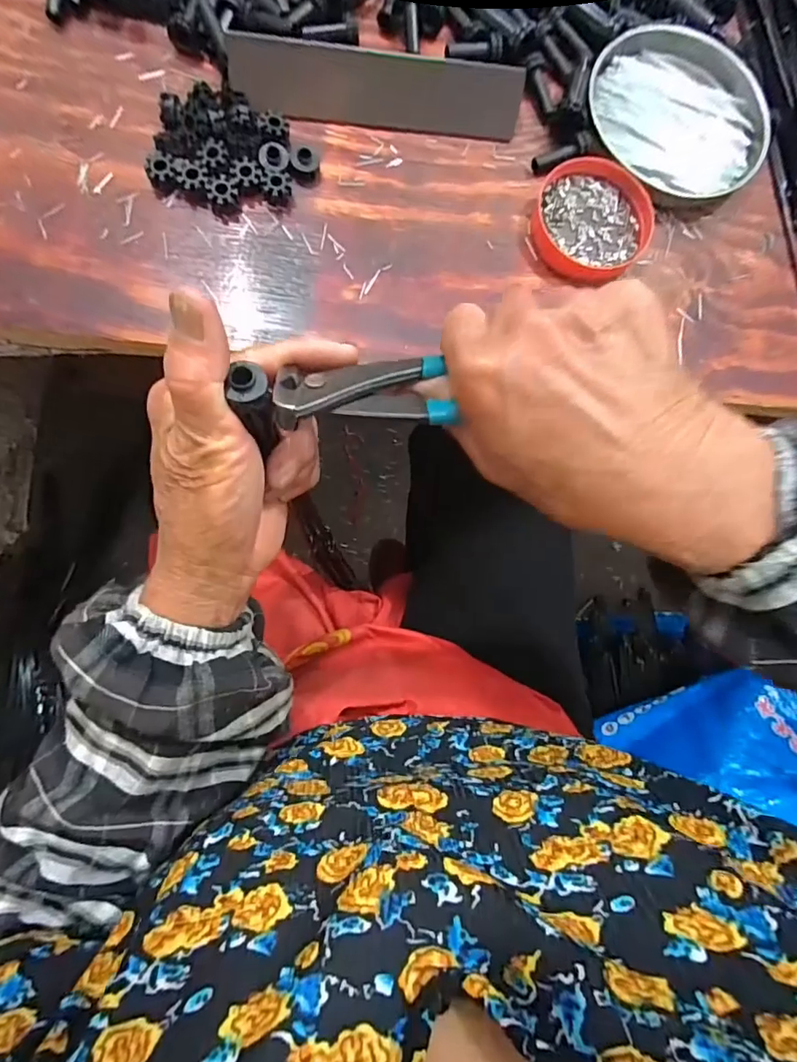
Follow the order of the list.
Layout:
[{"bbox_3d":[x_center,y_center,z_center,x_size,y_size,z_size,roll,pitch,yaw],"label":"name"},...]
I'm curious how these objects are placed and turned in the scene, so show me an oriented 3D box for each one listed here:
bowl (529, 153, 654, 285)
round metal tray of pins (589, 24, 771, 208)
[{"bbox_3d":[0.130,-0.207,0.345,0.077,0.020,0.076,1,82,-7],"label":"bowl"},{"bbox_3d":[0.199,-0.296,0.366,0.130,0.020,0.119,1,82,-7],"label":"round metal tray of pins"}]

